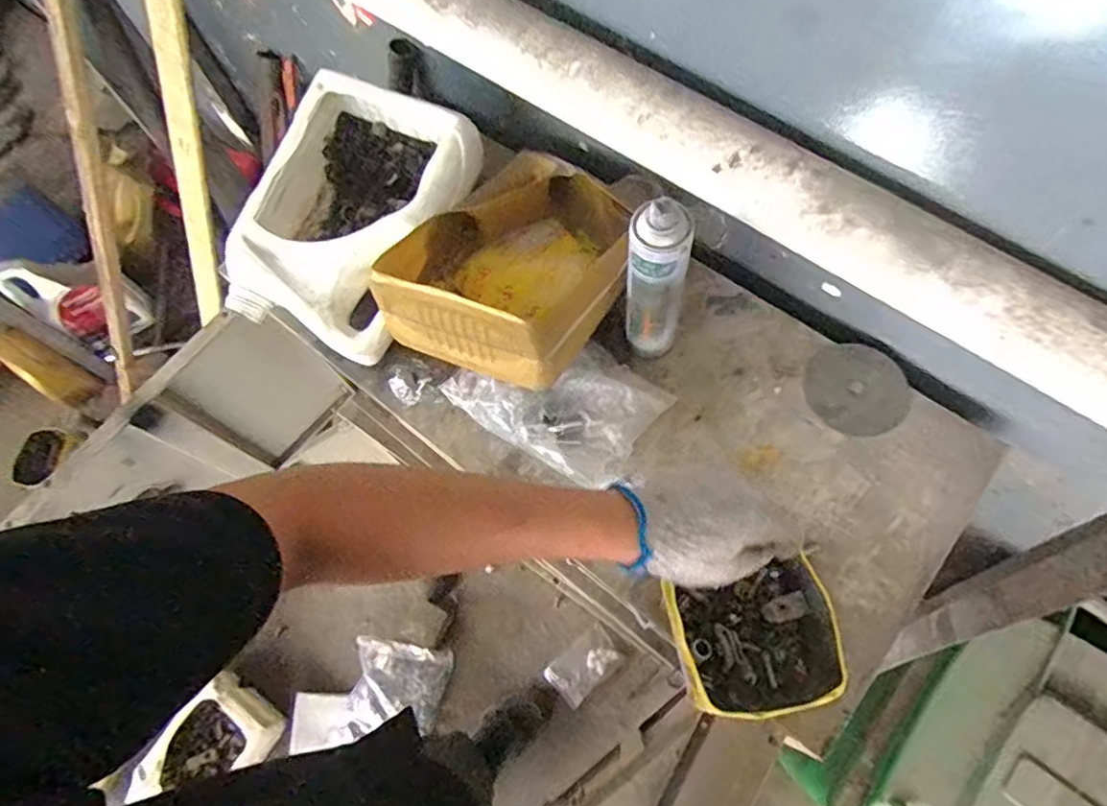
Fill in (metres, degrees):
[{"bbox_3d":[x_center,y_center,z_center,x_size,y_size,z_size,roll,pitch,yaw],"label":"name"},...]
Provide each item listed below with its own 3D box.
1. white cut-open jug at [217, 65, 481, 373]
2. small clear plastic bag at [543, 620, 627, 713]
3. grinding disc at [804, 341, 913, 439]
[{"bbox_3d":[-0.228,-0.224,0.721,0.212,0.106,0.319,21,70,12],"label":"white cut-open jug"},{"bbox_3d":[0.063,0.529,1.263,0.142,0.017,0.091,-41,70,-13],"label":"small clear plastic bag"},{"bbox_3d":[0.317,-0.014,0.656,0.097,0.004,0.103,-2,71,6],"label":"grinding disc"}]

